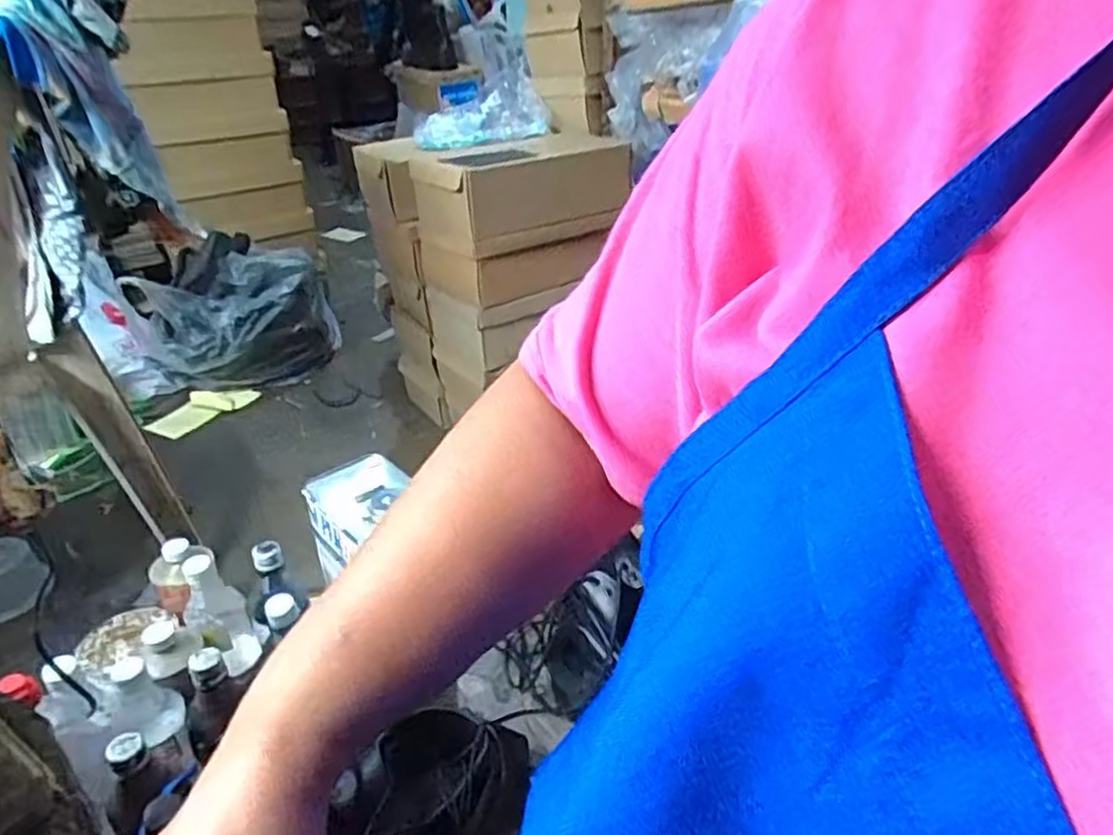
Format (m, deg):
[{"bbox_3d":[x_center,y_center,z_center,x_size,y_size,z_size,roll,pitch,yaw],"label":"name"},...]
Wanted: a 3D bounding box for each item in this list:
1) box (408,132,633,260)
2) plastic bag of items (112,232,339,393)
[{"bbox_3d":[-0.068,-0.369,1.202,0.358,0.129,0.208,-21,37,-29],"label":"box"},{"bbox_3d":[-0.691,-0.227,1.599,0.392,0.245,0.303,-23,38,-32],"label":"plastic bag of items"}]

